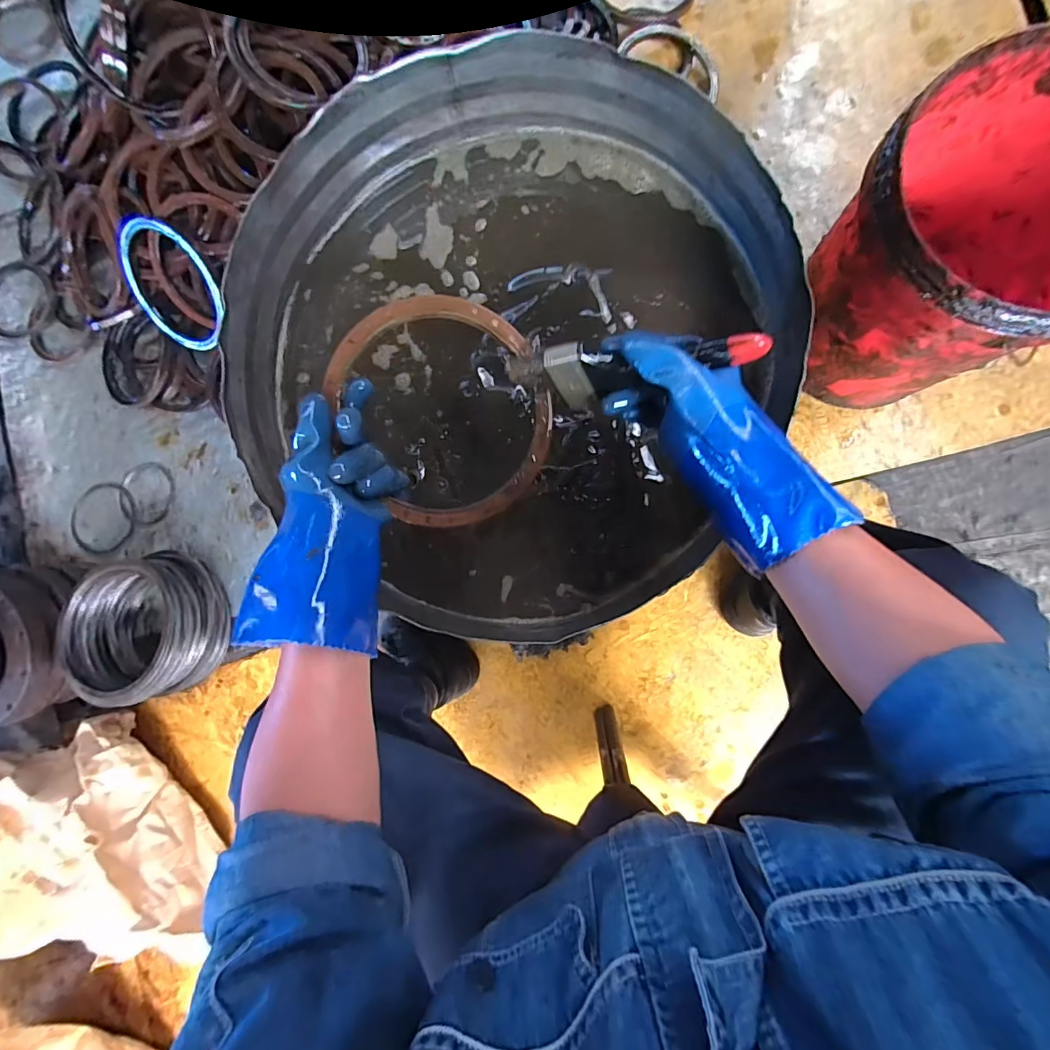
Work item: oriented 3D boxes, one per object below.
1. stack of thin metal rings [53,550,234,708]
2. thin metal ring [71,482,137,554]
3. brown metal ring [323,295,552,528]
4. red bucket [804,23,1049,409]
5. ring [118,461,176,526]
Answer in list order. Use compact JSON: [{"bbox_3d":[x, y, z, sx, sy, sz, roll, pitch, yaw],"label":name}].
[{"bbox_3d":[-0.626,0.166,0.780,0.211,0.136,0.223,-8,86,7],"label":"stack of thin metal rings"},{"bbox_3d":[-0.799,-0.014,0.881,0.138,0.010,0.133,-1,84,6],"label":"thin metal ring"},{"bbox_3d":[-0.064,-0.101,0.401,0.167,0.012,0.198,-29,97,-7],"label":"brown metal ring"},{"bbox_3d":[0.524,-0.336,0.574,0.288,0.262,0.282,0,87,7],"label":"red bucket"},{"bbox_3d":[-0.707,-0.060,0.867,0.112,0.008,0.117,0,87,7],"label":"ring"}]

